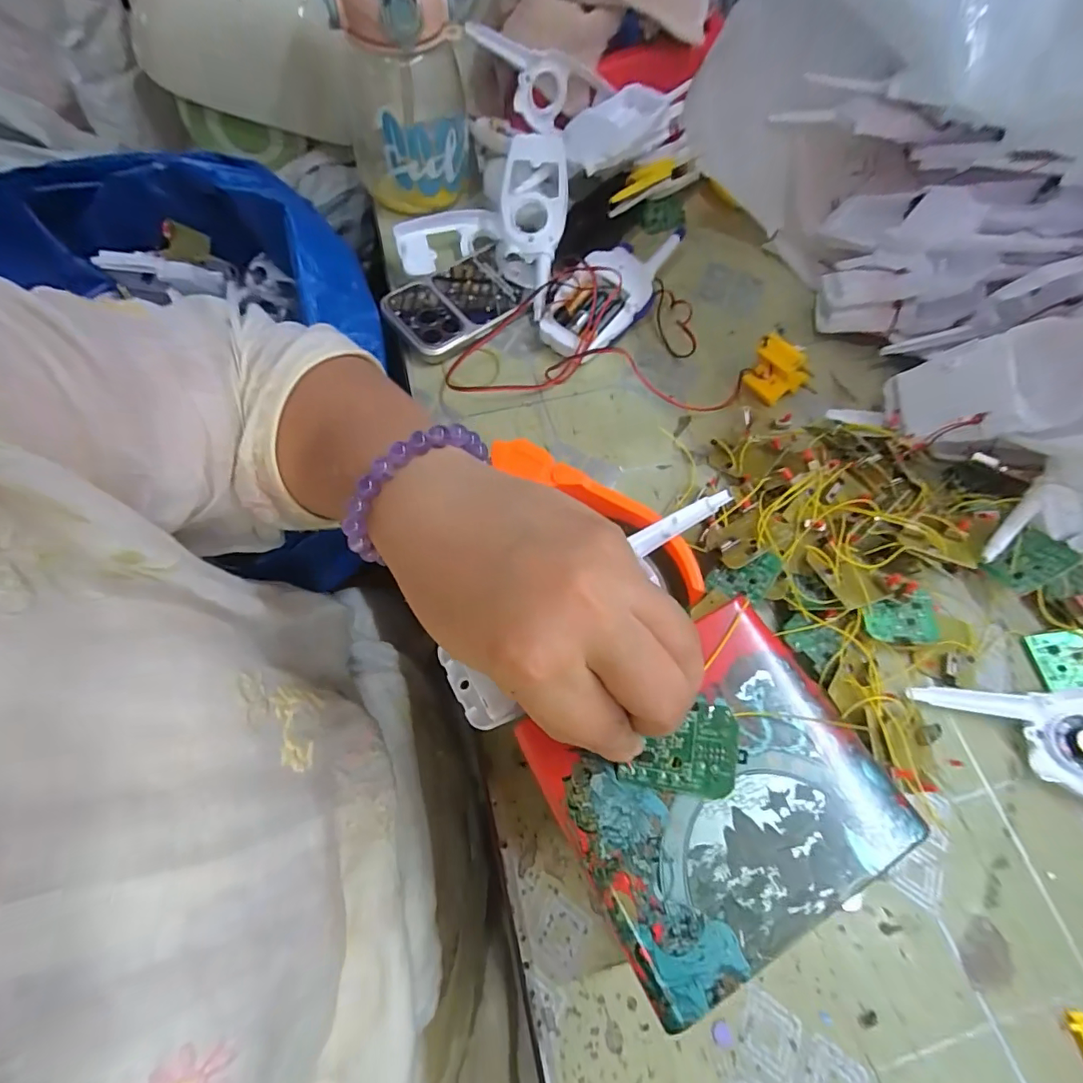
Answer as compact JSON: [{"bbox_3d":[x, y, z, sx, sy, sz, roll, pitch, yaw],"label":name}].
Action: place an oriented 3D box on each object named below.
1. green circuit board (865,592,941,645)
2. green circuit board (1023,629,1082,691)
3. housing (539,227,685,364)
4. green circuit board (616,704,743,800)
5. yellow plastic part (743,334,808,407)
[{"bbox_3d":[0.214,0.046,0.299,0.045,0.006,0.029,-3,84,-6],"label":"green circuit board"},{"bbox_3d":[0.311,0.070,0.296,0.032,0.004,0.034,-14,62,20],"label":"green circuit board"},{"bbox_3d":[0.063,-0.219,0.433,0.067,0.045,0.166,35,68,17],"label":"housing"},{"bbox_3d":[0.051,0.079,0.190,0.043,0.004,0.032,-2,84,9],"label":"green circuit board"},{"bbox_3d":[0.180,-0.132,0.384,0.040,0.045,0.025,39,57,18],"label":"yellow plastic part"}]

